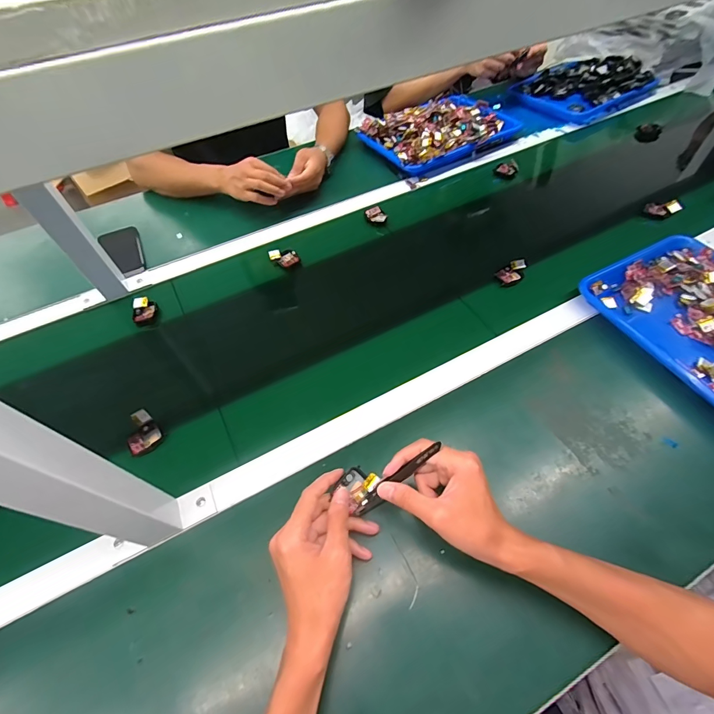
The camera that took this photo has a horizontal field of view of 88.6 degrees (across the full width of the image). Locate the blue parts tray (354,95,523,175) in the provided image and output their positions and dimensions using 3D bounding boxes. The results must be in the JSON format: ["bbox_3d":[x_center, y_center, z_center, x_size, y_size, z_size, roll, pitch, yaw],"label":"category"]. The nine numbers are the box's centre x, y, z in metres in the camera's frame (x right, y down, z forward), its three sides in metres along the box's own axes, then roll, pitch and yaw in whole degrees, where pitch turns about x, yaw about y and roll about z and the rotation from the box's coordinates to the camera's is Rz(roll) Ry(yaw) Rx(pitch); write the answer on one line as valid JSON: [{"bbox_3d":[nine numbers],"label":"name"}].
[{"bbox_3d":[0.196,-0.543,0.868,0.327,0.044,0.244,-25,56,-13],"label":"blue parts tray"}]

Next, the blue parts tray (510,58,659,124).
[{"bbox_3d":[0.606,-0.726,0.982,0.330,0.045,0.236,-27,57,-15],"label":"blue parts tray"}]

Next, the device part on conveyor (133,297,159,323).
[{"bbox_3d":[-0.361,-0.081,0.622,0.040,0.019,0.047,-28,59,-14],"label":"device part on conveyor"}]

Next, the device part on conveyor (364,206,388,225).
[{"bbox_3d":[0.038,-0.283,0.734,0.033,0.009,0.054,-31,56,3],"label":"device part on conveyor"}]

